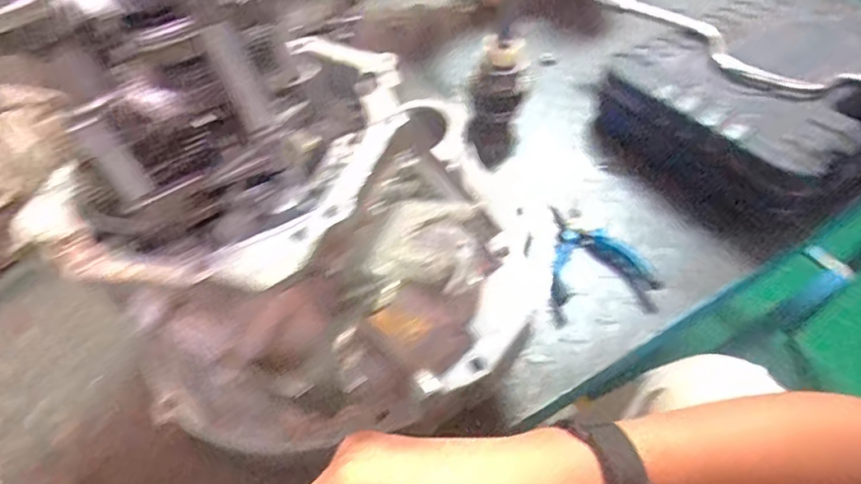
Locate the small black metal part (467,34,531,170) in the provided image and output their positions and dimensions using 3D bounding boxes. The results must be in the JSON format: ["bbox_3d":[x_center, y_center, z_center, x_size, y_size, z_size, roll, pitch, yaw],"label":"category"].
[{"bbox_3d":[0.078,-0.167,0.684,0.072,0.140,0.057,8,51,4],"label":"small black metal part"}]

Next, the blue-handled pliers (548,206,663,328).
[{"bbox_3d":[0.172,0.018,0.569,0.099,0.030,0.137,5,51,2],"label":"blue-handled pliers"}]

